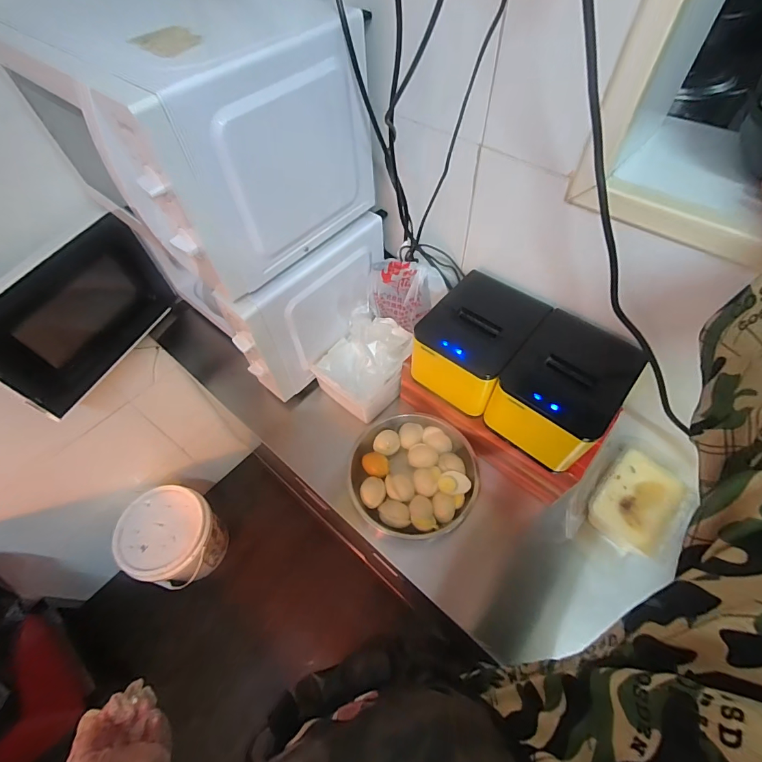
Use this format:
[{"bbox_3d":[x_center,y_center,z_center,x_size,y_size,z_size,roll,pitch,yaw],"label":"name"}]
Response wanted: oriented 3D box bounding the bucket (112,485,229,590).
[{"bbox_3d":[-0.663,0.513,1.268,0.268,0.273,0.256,0,59,0],"label":"bucket"}]

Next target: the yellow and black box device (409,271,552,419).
[{"bbox_3d":[0.142,-0.061,0.584,0.135,0.118,0.159,34,65,19],"label":"yellow and black box device"}]

